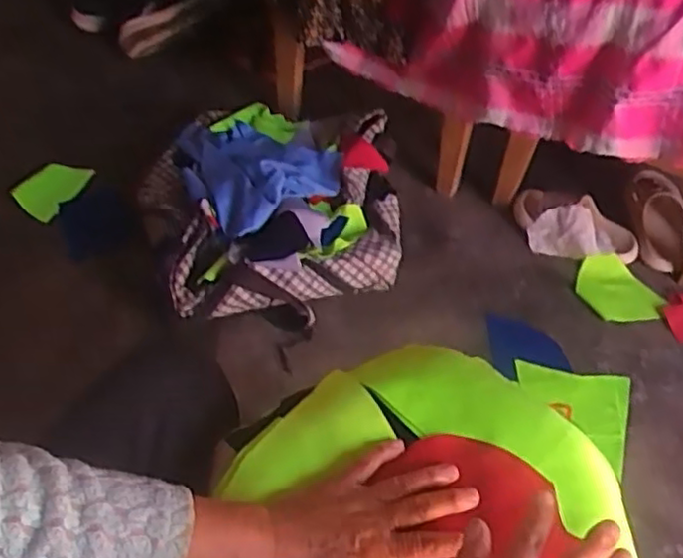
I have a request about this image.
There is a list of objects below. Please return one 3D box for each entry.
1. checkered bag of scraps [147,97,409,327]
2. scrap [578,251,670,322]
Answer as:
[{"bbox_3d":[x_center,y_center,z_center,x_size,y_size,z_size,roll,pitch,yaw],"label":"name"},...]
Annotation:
[{"bbox_3d":[-0.115,-0.134,1.215,0.432,0.126,0.438,-17,59,-14],"label":"checkered bag of scraps"},{"bbox_3d":[0.485,0.020,1.217,0.115,0.022,0.149,-36,65,-23],"label":"scrap"}]

